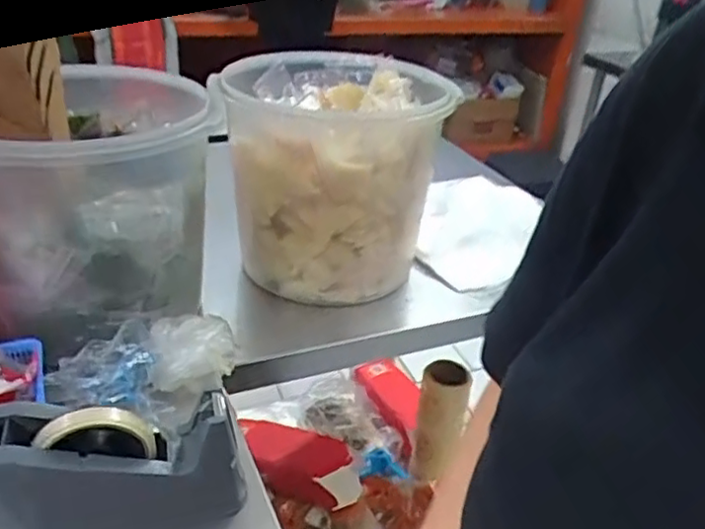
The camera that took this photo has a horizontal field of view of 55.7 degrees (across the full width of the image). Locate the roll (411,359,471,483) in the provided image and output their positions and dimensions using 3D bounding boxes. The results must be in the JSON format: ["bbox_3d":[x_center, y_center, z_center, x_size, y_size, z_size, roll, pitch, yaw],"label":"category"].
[{"bbox_3d":[0.175,0.325,1.360,0.096,0.269,0.074,-8,32,-20],"label":"roll"}]

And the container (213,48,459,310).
[{"bbox_3d":[-0.045,-0.136,0.912,0.268,0.247,0.310,-6,32,-18],"label":"container"}]

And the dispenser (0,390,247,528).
[{"bbox_3d":[-0.193,0.167,0.546,0.197,0.113,0.096,-9,33,-22],"label":"dispenser"}]

